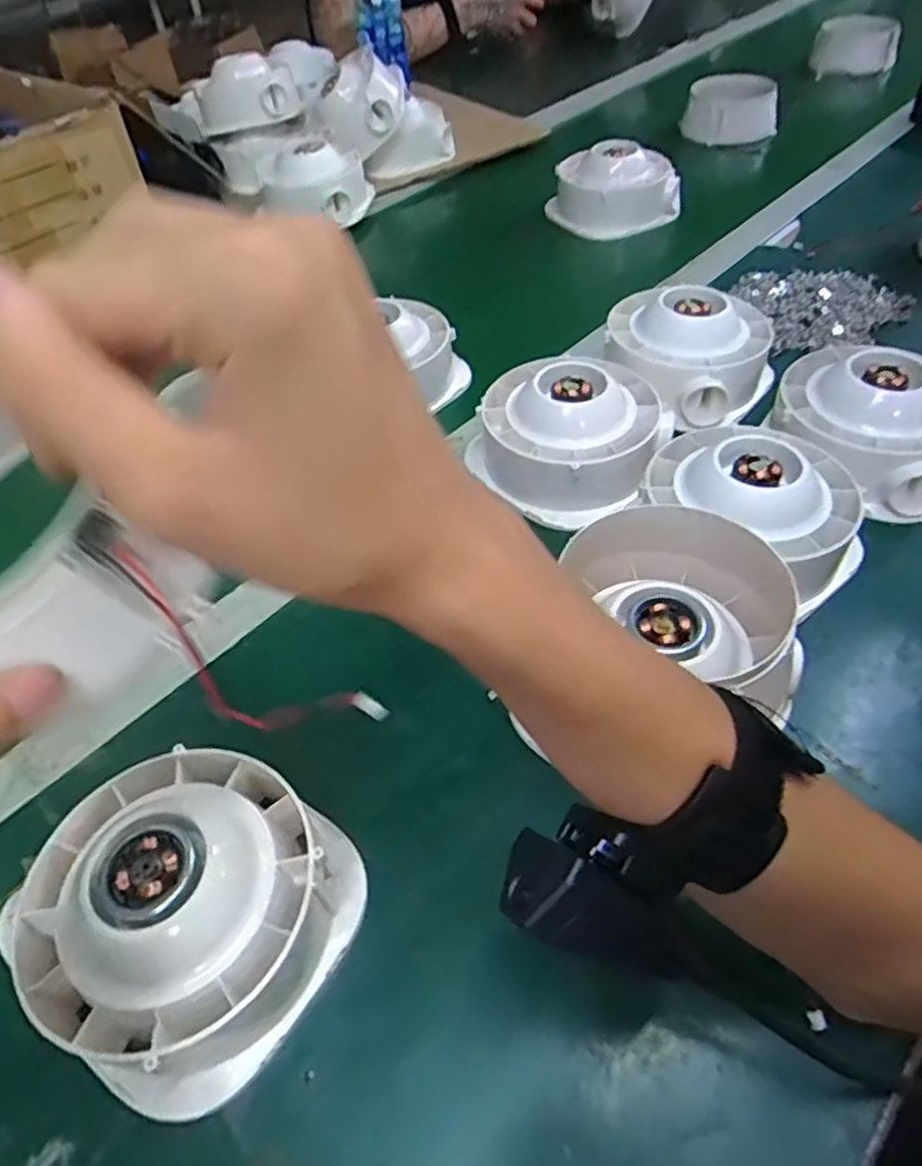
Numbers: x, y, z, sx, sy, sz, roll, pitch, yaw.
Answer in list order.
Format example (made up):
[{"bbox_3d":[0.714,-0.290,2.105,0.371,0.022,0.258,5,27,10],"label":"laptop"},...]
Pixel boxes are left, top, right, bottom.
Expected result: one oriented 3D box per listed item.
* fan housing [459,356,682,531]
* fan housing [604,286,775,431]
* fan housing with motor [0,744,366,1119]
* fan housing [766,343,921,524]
[{"bbox_3d":[0.078,-0.112,0.541,0.121,0.084,0.117,-2,49,3],"label":"fan housing"},{"bbox_3d":[0.182,-0.186,0.579,0.129,0.062,0.118,12,51,14],"label":"fan housing"},{"bbox_3d":[-0.124,0.141,0.323,0.134,0.069,0.131,27,56,25],"label":"fan housing with motor"},{"bbox_3d":[0.295,-0.118,0.517,0.134,0.066,0.135,20,53,21],"label":"fan housing"}]

